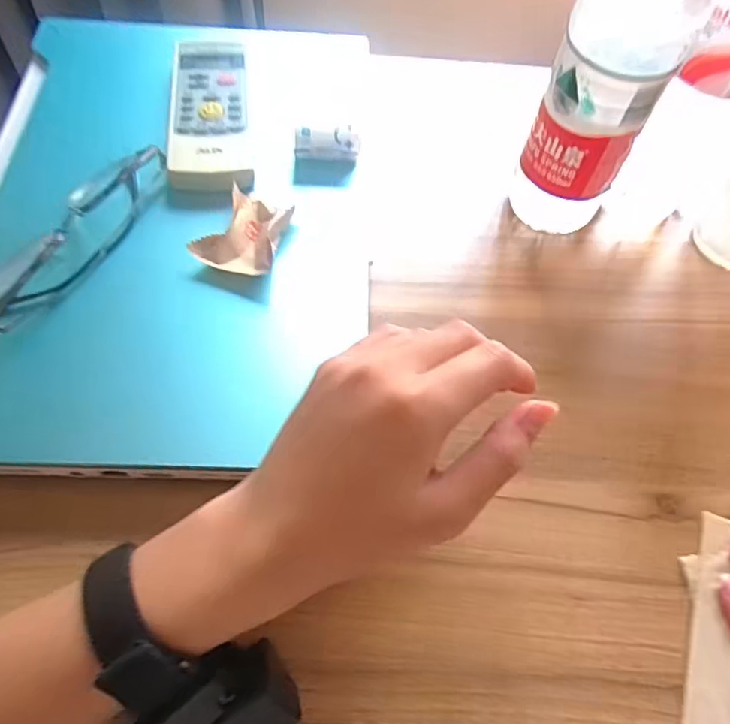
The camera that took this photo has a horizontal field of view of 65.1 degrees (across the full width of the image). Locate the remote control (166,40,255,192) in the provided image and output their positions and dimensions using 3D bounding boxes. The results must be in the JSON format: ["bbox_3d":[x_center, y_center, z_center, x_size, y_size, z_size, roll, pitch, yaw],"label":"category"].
[{"bbox_3d":[-0.104,-0.168,0.388,0.051,0.015,0.146,-4,62,-6],"label":"remote control"}]

